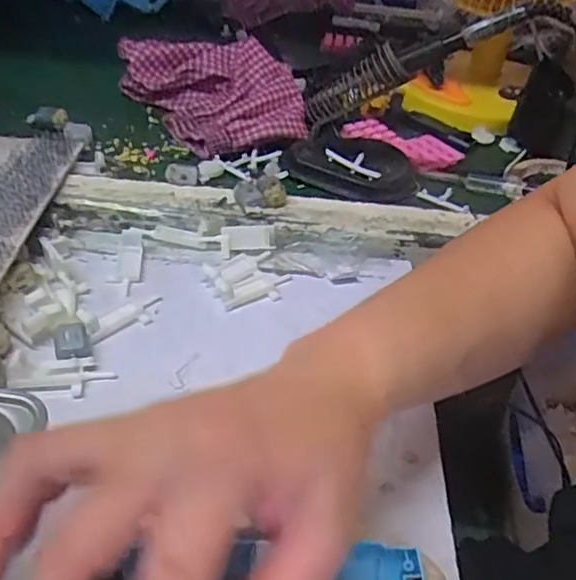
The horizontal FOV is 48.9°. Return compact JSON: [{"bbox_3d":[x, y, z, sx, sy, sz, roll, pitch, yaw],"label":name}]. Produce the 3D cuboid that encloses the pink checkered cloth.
[{"bbox_3d":[-0.068,-0.208,0.640,0.154,0.043,0.189,-18,46,-26],"label":"pink checkered cloth"}]

